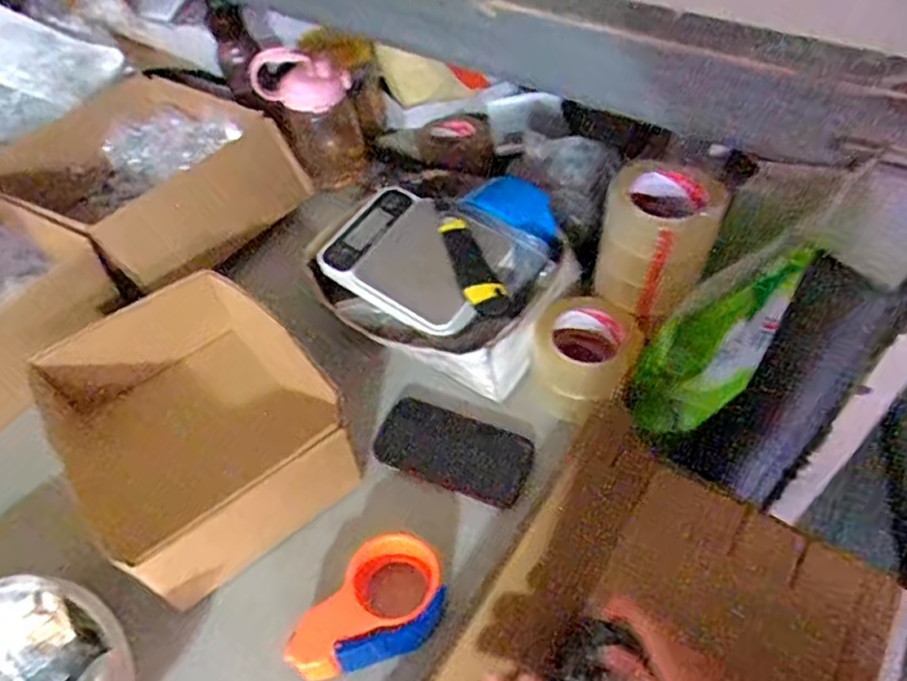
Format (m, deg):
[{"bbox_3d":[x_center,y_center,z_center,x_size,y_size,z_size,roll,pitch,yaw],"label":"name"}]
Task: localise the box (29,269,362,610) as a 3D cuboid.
[{"bbox_3d":[-0.261,0.089,0.662,0.218,0.106,0.316,-33,56,-23],"label":"box"}]

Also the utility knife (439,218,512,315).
[{"bbox_3d":[0.018,-0.080,0.676,0.036,0.031,0.134,-18,51,-12],"label":"utility knife"}]

